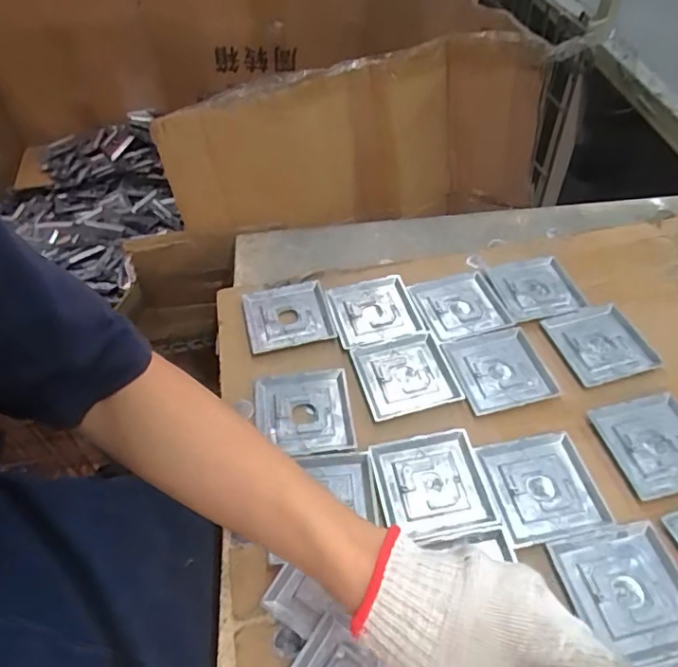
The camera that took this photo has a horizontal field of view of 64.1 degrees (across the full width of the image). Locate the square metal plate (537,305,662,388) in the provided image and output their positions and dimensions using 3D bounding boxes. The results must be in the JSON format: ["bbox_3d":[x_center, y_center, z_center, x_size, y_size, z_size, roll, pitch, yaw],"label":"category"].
[{"bbox_3d":[0.274,0.009,0.568,0.084,0.005,0.090,-14,49,-8],"label":"square metal plate"}]

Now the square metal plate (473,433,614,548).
[{"bbox_3d":[0.174,0.131,0.466,0.087,0.004,0.088,-9,49,-4],"label":"square metal plate"}]

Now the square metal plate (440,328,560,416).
[{"bbox_3d":[0.162,0.035,0.551,0.089,0.004,0.089,-12,49,-6],"label":"square metal plate"}]

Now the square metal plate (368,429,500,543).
[{"bbox_3d":[0.080,0.132,0.472,0.090,0.006,0.091,-9,49,-4],"label":"square metal plate"}]

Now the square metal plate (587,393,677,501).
[{"bbox_3d":[0.289,0.099,0.488,0.085,0.007,0.088,-11,49,-6],"label":"square metal plate"}]

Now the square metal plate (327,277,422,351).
[{"bbox_3d":[0.037,-0.026,0.609,0.090,0.005,0.094,-12,49,-6],"label":"square metal plate"}]

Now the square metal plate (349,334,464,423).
[{"bbox_3d":[0.067,0.041,0.552,0.089,0.005,0.088,-13,49,-7],"label":"square metal plate"}]

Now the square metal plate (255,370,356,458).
[{"bbox_3d":[-0.035,0.077,0.524,0.090,0.008,0.090,-7,49,-2],"label":"square metal plate"}]

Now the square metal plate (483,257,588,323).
[{"bbox_3d":[0.225,-0.050,0.622,0.084,0.006,0.086,-12,49,-6],"label":"square metal plate"}]

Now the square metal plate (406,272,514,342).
[{"bbox_3d":[0.134,-0.032,0.610,0.087,0.009,0.084,-15,50,-9],"label":"square metal plate"}]

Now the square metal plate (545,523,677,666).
[{"bbox_3d":[0.219,0.194,0.410,0.087,0.004,0.090,-10,49,-5],"label":"square metal plate"}]

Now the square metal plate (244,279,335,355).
[{"bbox_3d":[-0.058,-0.021,0.615,0.095,0.005,0.088,-10,49,-5],"label":"square metal plate"}]

